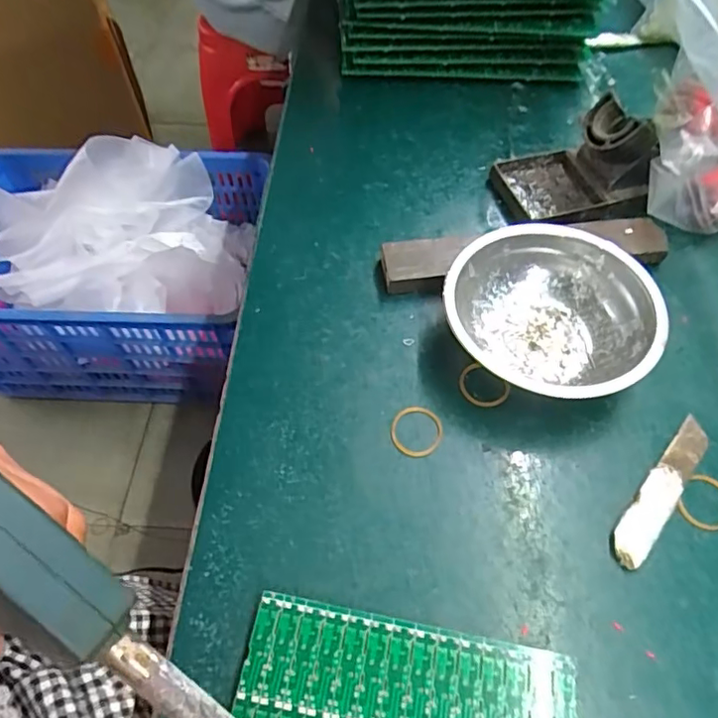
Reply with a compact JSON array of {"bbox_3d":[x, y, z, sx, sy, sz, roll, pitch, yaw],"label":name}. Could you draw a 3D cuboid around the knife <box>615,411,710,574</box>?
[{"bbox_3d":[0.170,0.072,0.309,0.018,0.005,0.102,37,65,22],"label":"knife"}]

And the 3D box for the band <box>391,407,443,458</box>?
[{"bbox_3d":[0.034,0.042,0.329,0.031,0.004,0.032,-1,57,1],"label":"band"}]

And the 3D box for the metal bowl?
[{"bbox_3d":[0.119,-0.028,0.350,0.123,0.042,0.120,-1,57,1],"label":"metal bowl"}]

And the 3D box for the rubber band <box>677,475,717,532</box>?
[{"bbox_3d":[0.192,0.079,0.305,0.028,0.004,0.033,31,63,19],"label":"rubber band"}]

